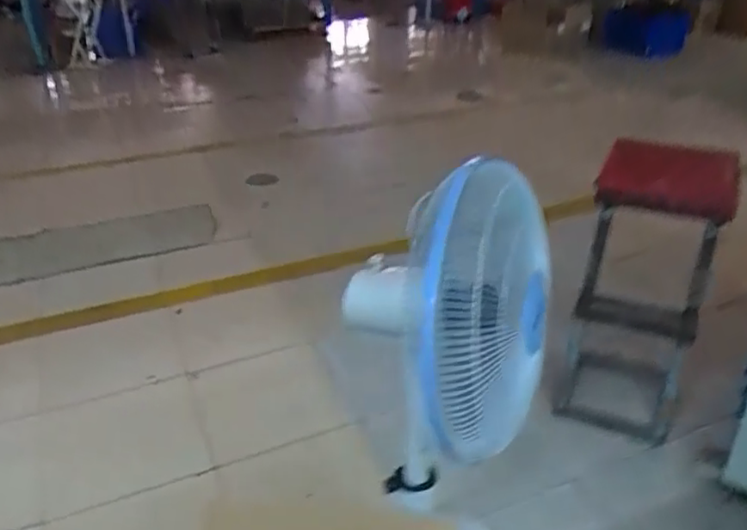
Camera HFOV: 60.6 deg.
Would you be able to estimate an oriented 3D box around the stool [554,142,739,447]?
[{"bbox_3d":[0.677,0.062,1.615,0.302,0.719,0.327,13,33,23],"label":"stool"}]

